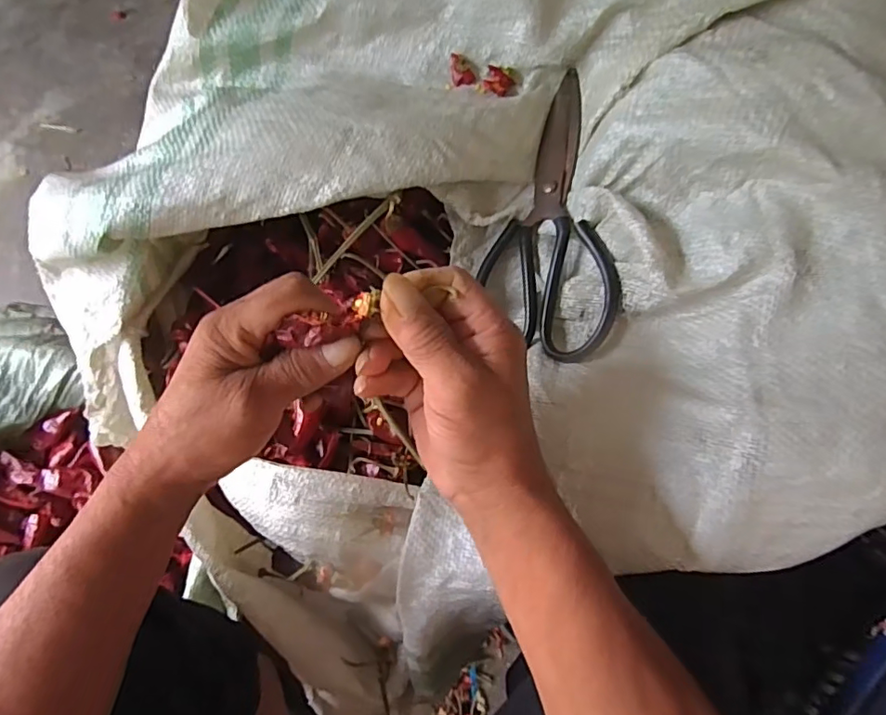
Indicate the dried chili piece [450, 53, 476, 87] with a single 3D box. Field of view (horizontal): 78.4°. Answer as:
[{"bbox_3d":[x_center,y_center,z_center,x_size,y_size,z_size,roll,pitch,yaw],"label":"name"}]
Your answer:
[{"bbox_3d":[0.014,-0.208,0.392,0.017,0.009,0.020,-6,73,-2],"label":"dried chili piece"}]

